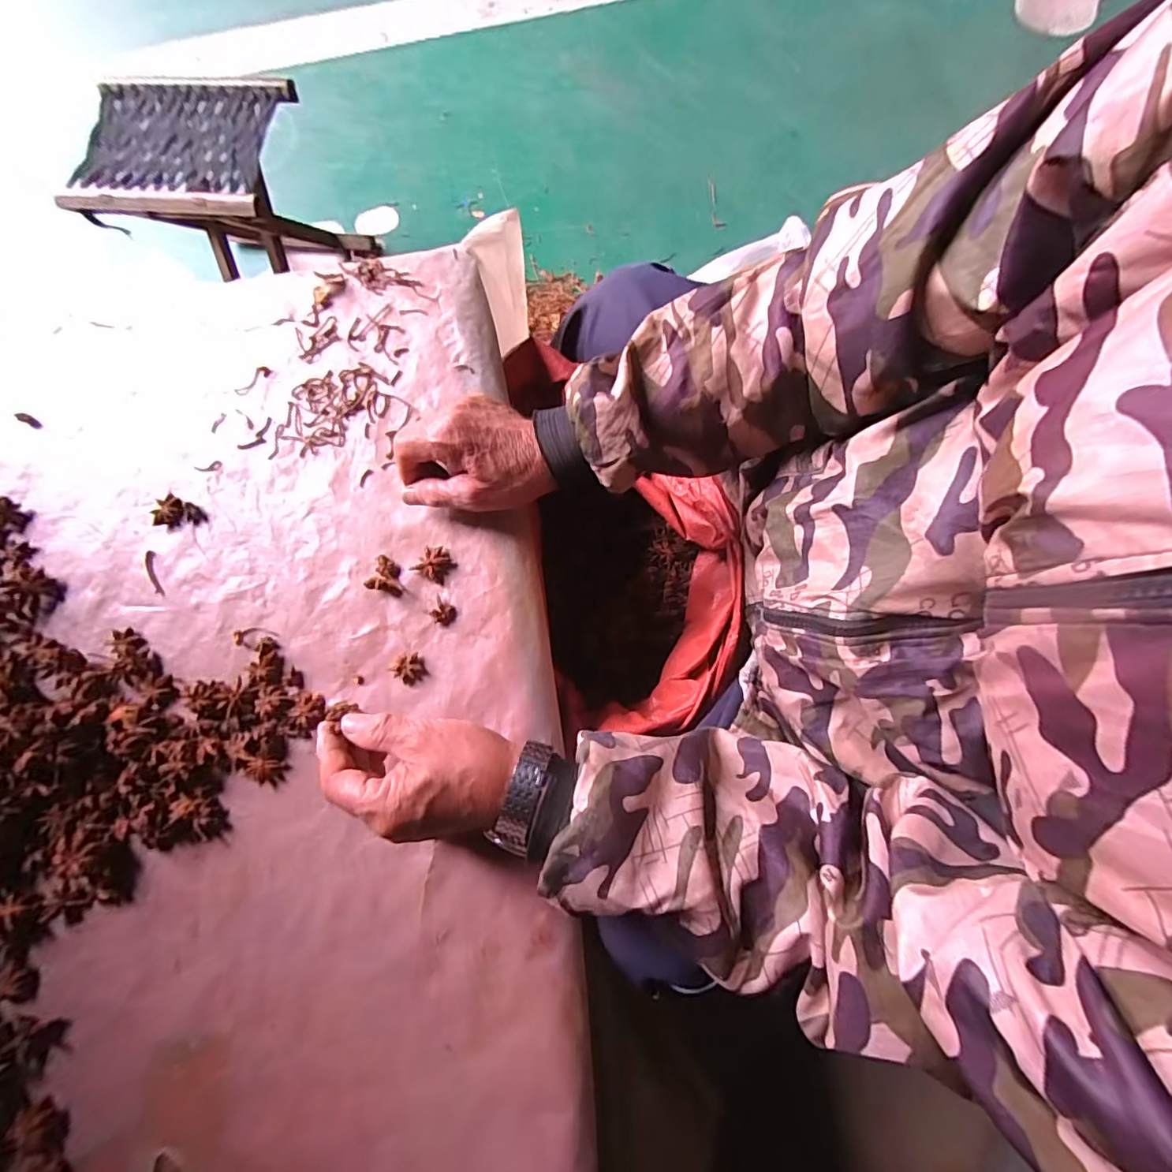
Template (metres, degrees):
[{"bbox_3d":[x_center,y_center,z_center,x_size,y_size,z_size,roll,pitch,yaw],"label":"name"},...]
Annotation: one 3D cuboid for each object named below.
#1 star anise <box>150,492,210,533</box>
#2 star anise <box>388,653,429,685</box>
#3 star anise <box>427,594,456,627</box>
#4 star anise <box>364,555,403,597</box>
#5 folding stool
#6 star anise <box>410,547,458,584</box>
[{"bbox_3d":[-0.341,-0.059,0.435,0.042,0.011,0.029,27,78,7],"label":"star anise"},{"bbox_3d":[-0.135,0.065,0.403,0.022,0.009,0.021,-41,79,-8],"label":"star anise"},{"bbox_3d":[-0.114,0.020,0.413,0.023,0.009,0.018,38,80,9],"label":"star anise"},{"bbox_3d":[-0.158,-0.009,0.417,0.026,0.013,0.028,14,77,4],"label":"star anise"},{"bbox_3d":[-0.635,-0.668,0.960,0.304,0.309,0.268,3,72,1],"label":"folding stool"},{"bbox_3d":[-0.122,-0.018,0.421,0.028,0.008,0.025,31,79,8],"label":"star anise"}]

